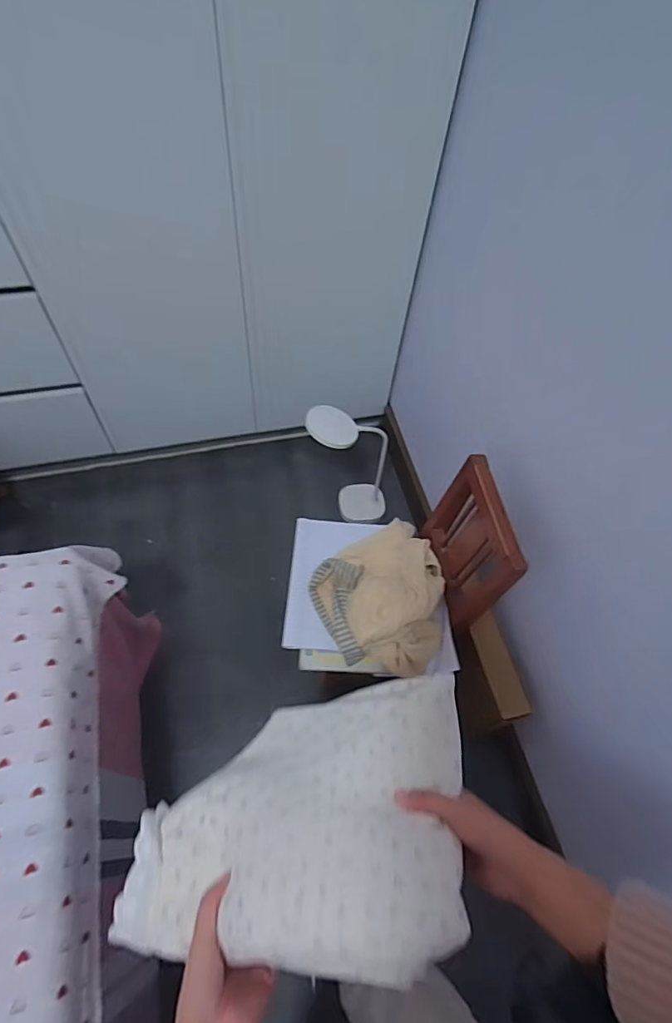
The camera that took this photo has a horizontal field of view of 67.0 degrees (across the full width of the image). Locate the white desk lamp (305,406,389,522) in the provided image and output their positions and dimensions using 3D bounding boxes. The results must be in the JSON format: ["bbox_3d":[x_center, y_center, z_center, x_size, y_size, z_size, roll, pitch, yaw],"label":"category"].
[{"bbox_3d":[0.040,-0.118,1.415,0.259,0.491,0.118,-10,60,-10],"label":"white desk lamp"}]

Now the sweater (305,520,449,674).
[{"bbox_3d":[0.105,0.171,1.053,0.284,0.092,0.321,-19,62,-15],"label":"sweater"}]

